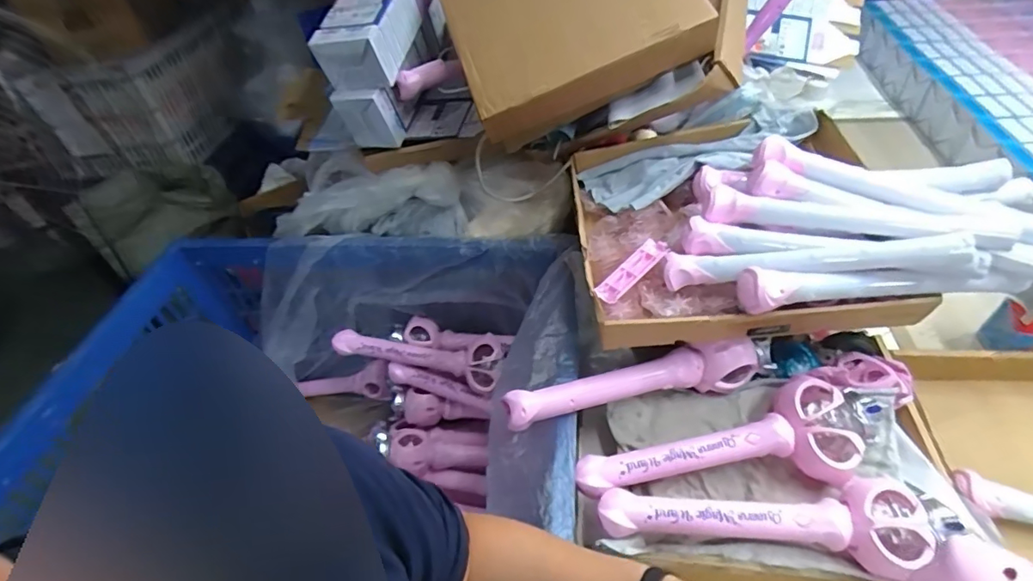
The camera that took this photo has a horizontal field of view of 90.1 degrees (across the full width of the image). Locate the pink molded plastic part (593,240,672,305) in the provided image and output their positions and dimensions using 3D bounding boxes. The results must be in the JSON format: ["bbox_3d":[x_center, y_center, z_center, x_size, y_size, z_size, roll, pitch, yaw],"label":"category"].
[{"bbox_3d":[0.151,-0.026,0.666,0.113,0.014,0.036,-41,53,-9],"label":"pink molded plastic part"}]

